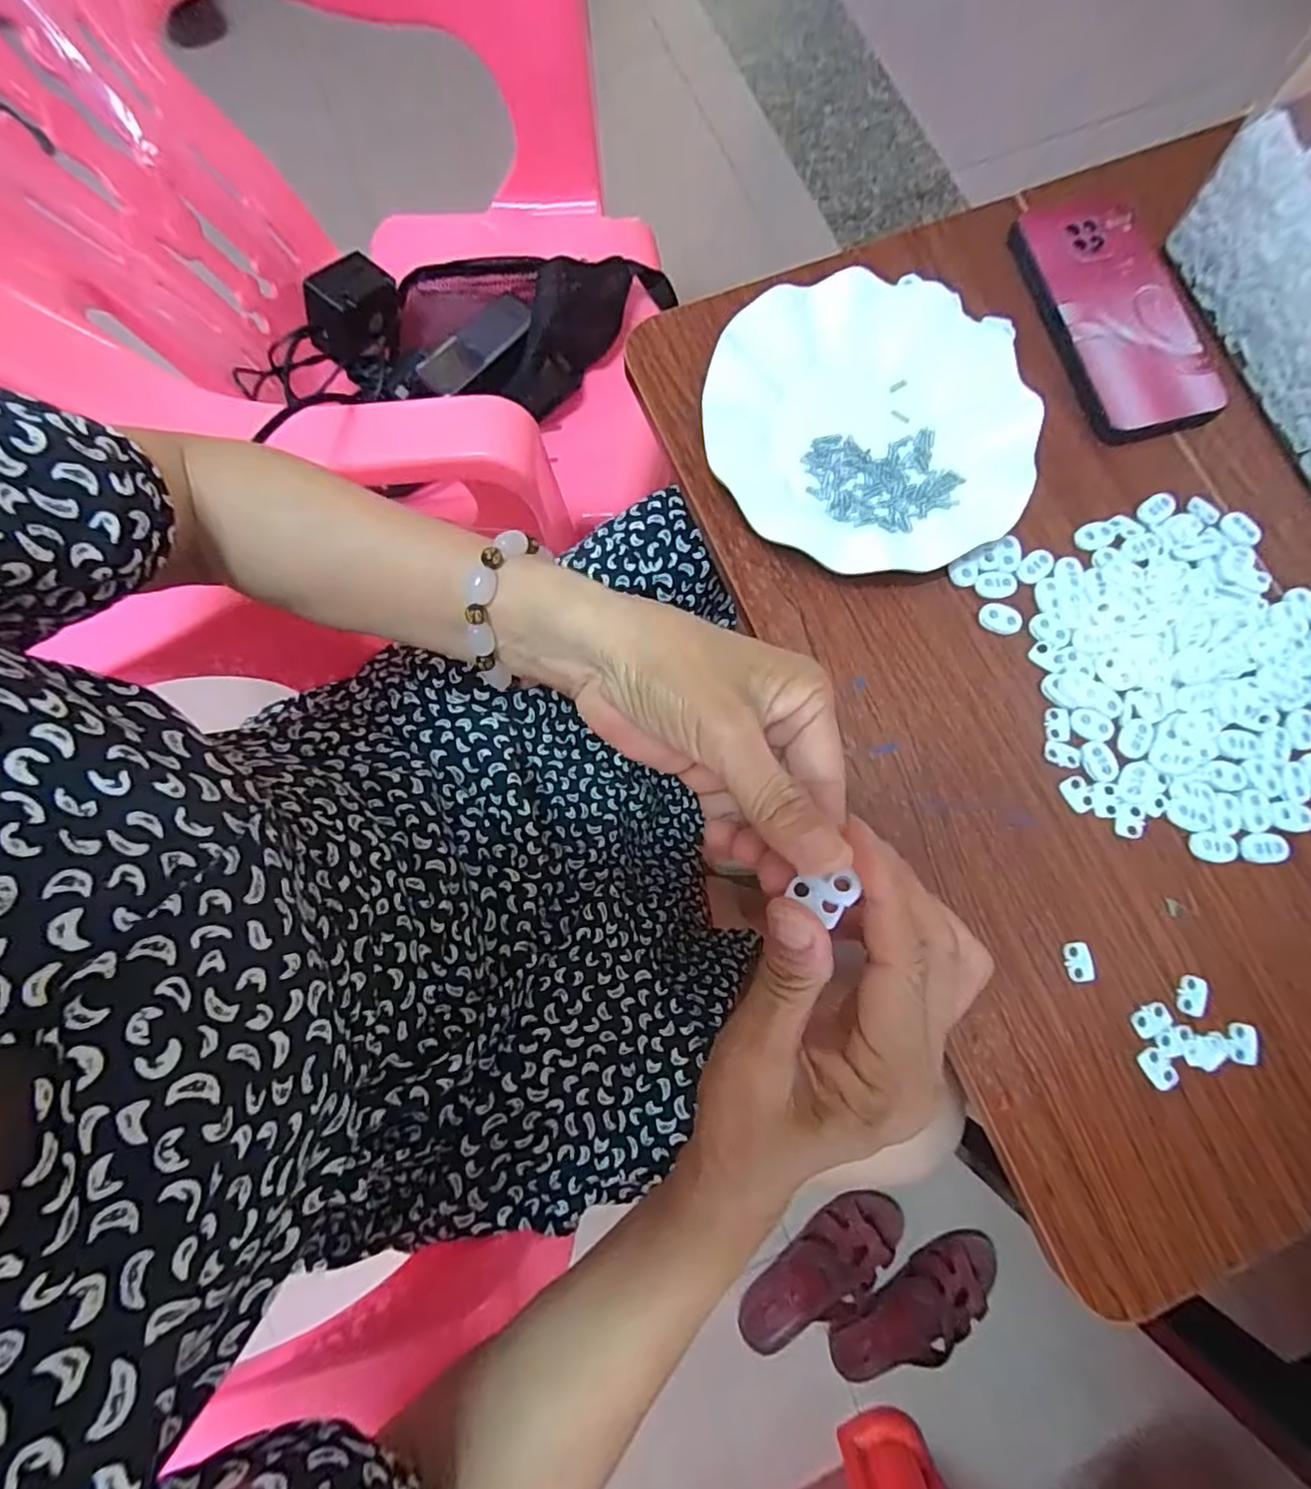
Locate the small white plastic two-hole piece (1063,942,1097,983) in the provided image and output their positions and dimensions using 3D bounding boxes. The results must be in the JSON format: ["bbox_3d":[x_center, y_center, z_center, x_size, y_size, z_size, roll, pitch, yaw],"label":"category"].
[{"bbox_3d":[0.215,0.110,0.317,0.013,0.004,0.019,-10,79,-1],"label":"small white plastic two-hole piece"}]

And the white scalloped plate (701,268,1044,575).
[{"bbox_3d":[0.121,-0.188,0.361,0.177,0.022,0.183,0,79,0],"label":"white scalloped plate"}]

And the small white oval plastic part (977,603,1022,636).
[{"bbox_3d":[0.194,-0.070,0.350,0.023,0.004,0.015,24,80,5],"label":"small white oval plastic part"}]

